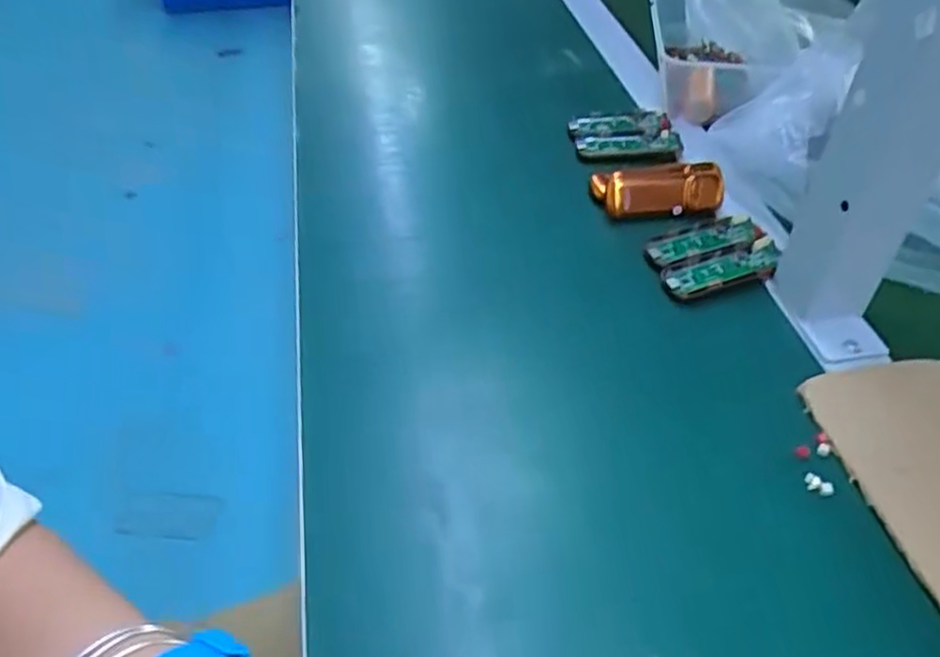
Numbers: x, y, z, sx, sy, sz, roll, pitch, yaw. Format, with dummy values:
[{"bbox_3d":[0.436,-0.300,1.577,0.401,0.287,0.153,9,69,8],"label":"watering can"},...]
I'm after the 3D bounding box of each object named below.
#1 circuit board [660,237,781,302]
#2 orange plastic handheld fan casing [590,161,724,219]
[{"bbox_3d":[0.163,-0.039,0.454,0.081,0.006,0.031,-13,47,-12],"label":"circuit board"},{"bbox_3d":[0.137,-0.102,0.507,0.092,0.019,0.035,-1,45,0],"label":"orange plastic handheld fan casing"}]

